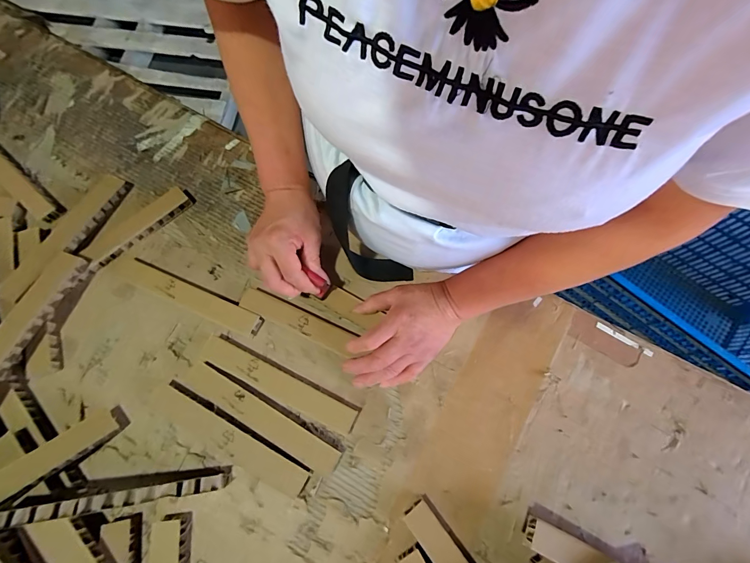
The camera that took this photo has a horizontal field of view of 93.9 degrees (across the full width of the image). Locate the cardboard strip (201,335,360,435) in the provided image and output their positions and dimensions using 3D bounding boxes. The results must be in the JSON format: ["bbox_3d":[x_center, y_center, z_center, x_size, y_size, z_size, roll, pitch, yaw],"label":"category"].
[{"bbox_3d":[-0.117,0.123,0.426,0.204,0.015,0.036,26,72,6],"label":"cardboard strip"}]

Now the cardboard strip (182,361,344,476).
[{"bbox_3d":[-0.132,0.157,0.415,0.204,0.014,0.038,29,72,8],"label":"cardboard strip"}]

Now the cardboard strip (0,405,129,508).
[{"bbox_3d":[-0.368,0.203,0.356,0.033,0.026,0.204,47,50,12],"label":"cardboard strip"}]

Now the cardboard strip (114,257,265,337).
[{"bbox_3d":[-0.249,0.016,0.459,0.216,0.016,0.032,23,72,5],"label":"cardboard strip"}]

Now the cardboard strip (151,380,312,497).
[{"bbox_3d":[-0.168,0.181,0.406,0.201,0.014,0.038,28,72,7],"label":"cardboard strip"}]

